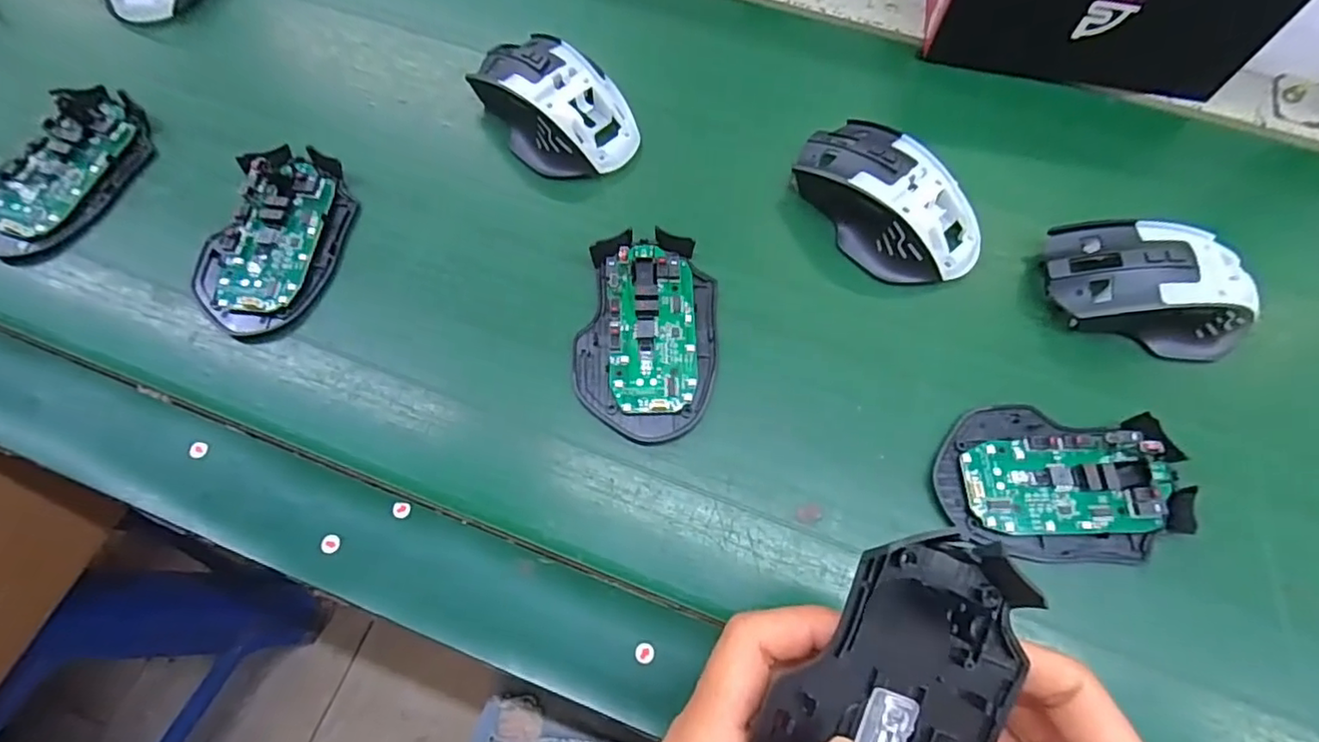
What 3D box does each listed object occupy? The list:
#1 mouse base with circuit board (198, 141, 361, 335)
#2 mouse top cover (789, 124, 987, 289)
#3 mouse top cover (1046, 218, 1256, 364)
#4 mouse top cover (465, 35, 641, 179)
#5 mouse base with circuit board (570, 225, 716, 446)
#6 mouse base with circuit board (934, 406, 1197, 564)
[{"bbox_3d":[-0.216,-0.077,0.340,0.069,0.018,0.113,15,67,6],"label":"mouse base with circuit board"},{"bbox_3d":[0.129,-0.100,0.346,0.068,0.037,0.118,-38,72,-15],"label":"mouse top cover"},{"bbox_3d":[0.265,-0.046,0.323,0.110,0.037,0.062,13,67,5],"label":"mouse top cover"},{"bbox_3d":[-0.067,-0.167,0.370,0.072,0.035,0.115,-42,73,-17],"label":"mouse top cover"},{"bbox_3d":[-0.006,-0.022,0.320,0.072,0.019,0.113,4,67,1],"label":"mouse base with circuit board"},{"bbox_3d":[0.194,0.052,0.291,0.113,0.014,0.073,2,67,0],"label":"mouse base with circuit board"}]

